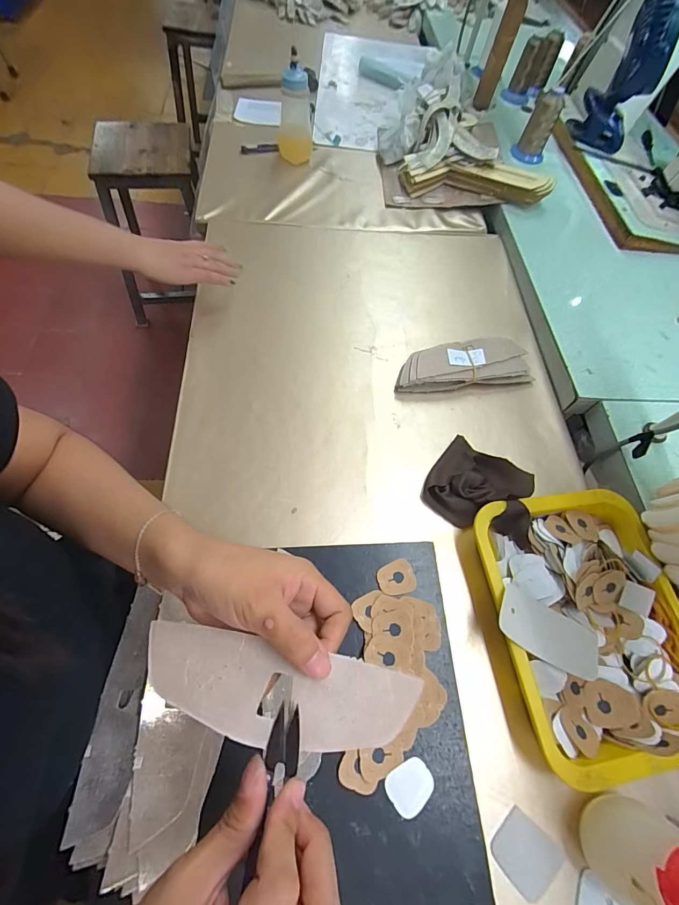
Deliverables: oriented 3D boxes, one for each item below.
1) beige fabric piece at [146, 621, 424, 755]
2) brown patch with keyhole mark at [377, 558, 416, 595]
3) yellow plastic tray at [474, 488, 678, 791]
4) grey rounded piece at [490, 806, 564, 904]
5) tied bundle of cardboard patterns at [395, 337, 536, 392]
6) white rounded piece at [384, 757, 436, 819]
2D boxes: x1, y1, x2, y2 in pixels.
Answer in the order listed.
[{"bbox_3d":[-0.036,0.142,0.229,0.166,0.021,0.049,12,64,0],"label":"beige fabric piece"},{"bbox_3d":[0.060,0.132,0.404,0.040,0.005,0.032,-12,65,-9],"label":"brown patch with keyhole mark"},{"bbox_3d":[0.256,0.168,0.396,0.193,0.037,0.249,-7,64,-6],"label":"yellow plastic tray"},{"bbox_3d":[0.161,0.349,0.334,0.046,0.005,0.054,-39,73,-23],"label":"grey rounded piece"},{"bbox_3d":[0.174,-0.125,0.546,0.194,0.027,0.066,-8,64,-7],"label":"tied bundle of cardboard patterns"},{"bbox_3d":[0.061,0.285,0.328,0.039,0.004,0.033,-29,70,-20],"label":"white rounded piece"}]

